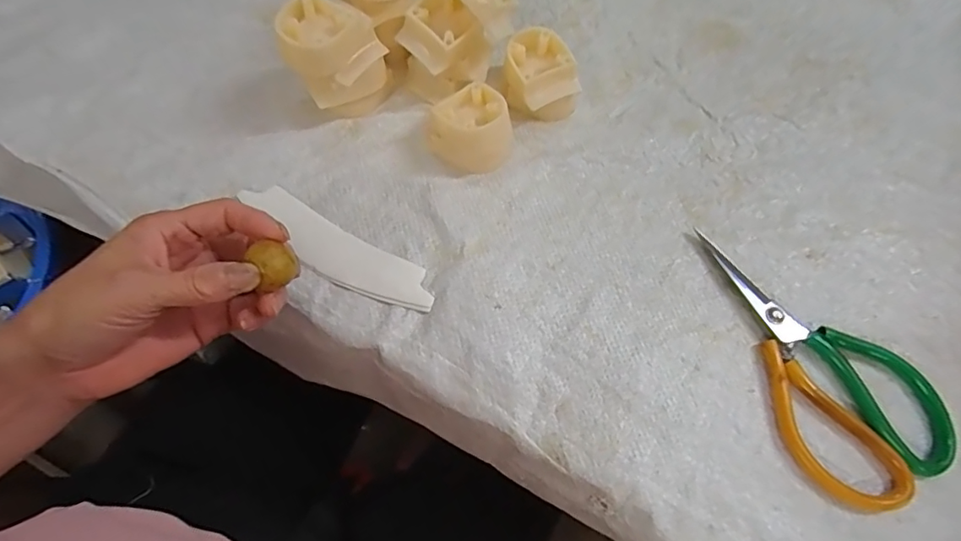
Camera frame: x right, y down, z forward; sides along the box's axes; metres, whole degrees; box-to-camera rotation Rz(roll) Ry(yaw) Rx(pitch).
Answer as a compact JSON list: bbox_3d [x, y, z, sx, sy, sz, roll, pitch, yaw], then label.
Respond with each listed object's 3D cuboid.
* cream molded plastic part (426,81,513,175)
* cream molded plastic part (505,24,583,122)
[{"bbox_3d":[-0.010,-0.105,0.368,0.057,0.041,0.059,-13,67,-8],"label":"cream molded plastic part"},{"bbox_3d":[0.042,-0.151,0.391,0.055,0.041,0.062,-22,69,-12],"label":"cream molded plastic part"}]

